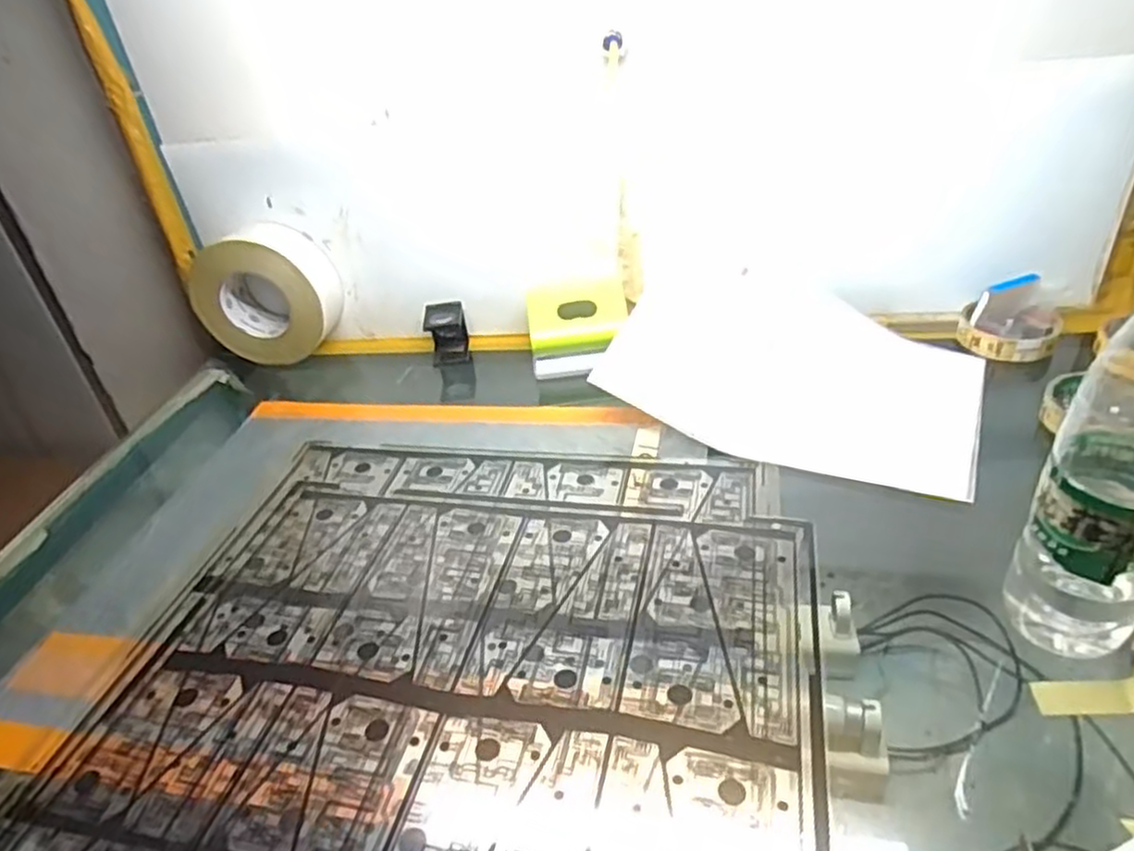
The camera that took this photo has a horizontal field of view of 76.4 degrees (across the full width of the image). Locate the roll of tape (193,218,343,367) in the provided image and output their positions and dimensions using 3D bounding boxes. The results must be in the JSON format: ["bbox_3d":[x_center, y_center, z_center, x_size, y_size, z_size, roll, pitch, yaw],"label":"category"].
[{"bbox_3d":[-0.316,-0.134,0.767,0.137,0.134,0.067,2,36,14],"label":"roll of tape"}]

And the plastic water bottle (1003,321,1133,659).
[{"bbox_3d":[0.276,0.024,0.356,0.064,0.230,0.067,26,47,39],"label":"plastic water bottle"}]

